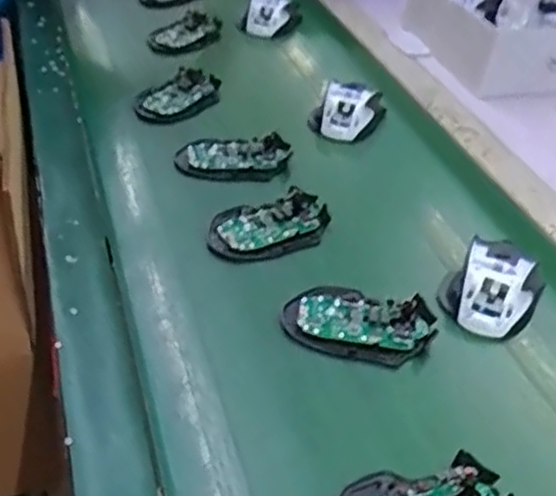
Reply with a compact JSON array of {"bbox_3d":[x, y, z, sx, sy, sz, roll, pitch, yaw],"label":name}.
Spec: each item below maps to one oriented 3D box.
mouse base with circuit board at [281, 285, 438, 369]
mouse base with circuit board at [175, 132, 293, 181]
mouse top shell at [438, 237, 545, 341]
[{"bbox_3d":[0.063,0.057,0.558,0.112,0.016,0.066,13,39,9],"label":"mouse base with circuit board"},{"bbox_3d":[-0.044,-0.092,0.725,0.112,0.020,0.053,2,38,-5],"label":"mouse base with circuit board"},{"bbox_3d":[0.177,0.032,0.589,0.075,0.035,0.083,22,41,19],"label":"mouse top shell"}]

